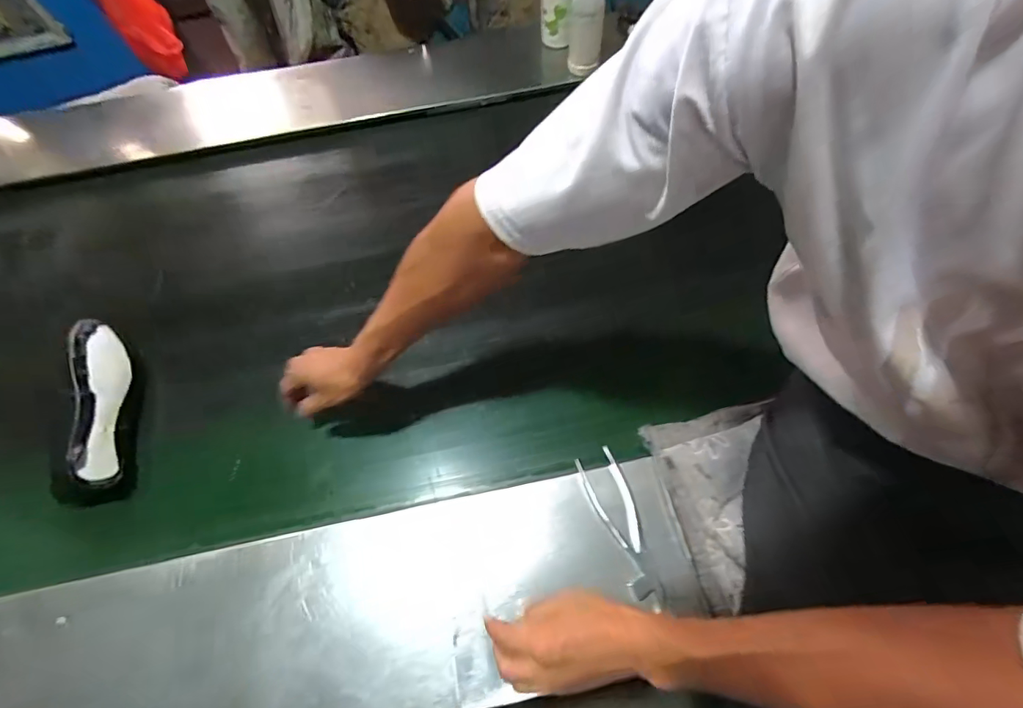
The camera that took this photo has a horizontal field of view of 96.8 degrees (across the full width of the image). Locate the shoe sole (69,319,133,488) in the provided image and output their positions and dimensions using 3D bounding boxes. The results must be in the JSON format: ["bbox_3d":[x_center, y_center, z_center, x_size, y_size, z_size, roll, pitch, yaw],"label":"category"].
[{"bbox_3d":[-0.580,0.059,0.636,0.059,0.048,0.256,-21,64,-7],"label":"shoe sole"}]

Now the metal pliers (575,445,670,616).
[{"bbox_3d":[0.133,0.206,0.548,0.052,0.015,0.184,-17,64,-5],"label":"metal pliers"}]

